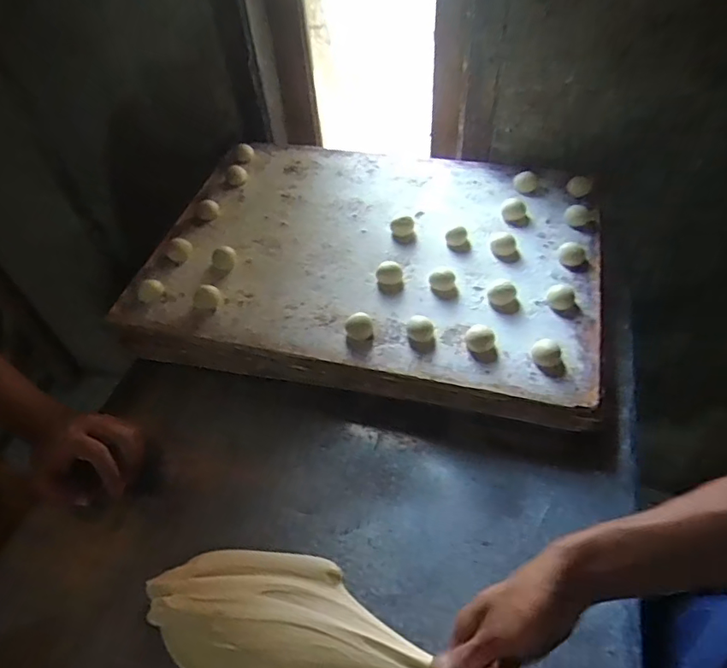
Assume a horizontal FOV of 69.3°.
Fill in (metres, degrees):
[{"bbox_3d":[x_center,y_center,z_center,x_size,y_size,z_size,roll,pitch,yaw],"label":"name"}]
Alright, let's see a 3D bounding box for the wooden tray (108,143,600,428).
[{"bbox_3d":[0.017,-0.123,0.735,0.602,0.050,0.435,9,52,12],"label":"wooden tray"}]

